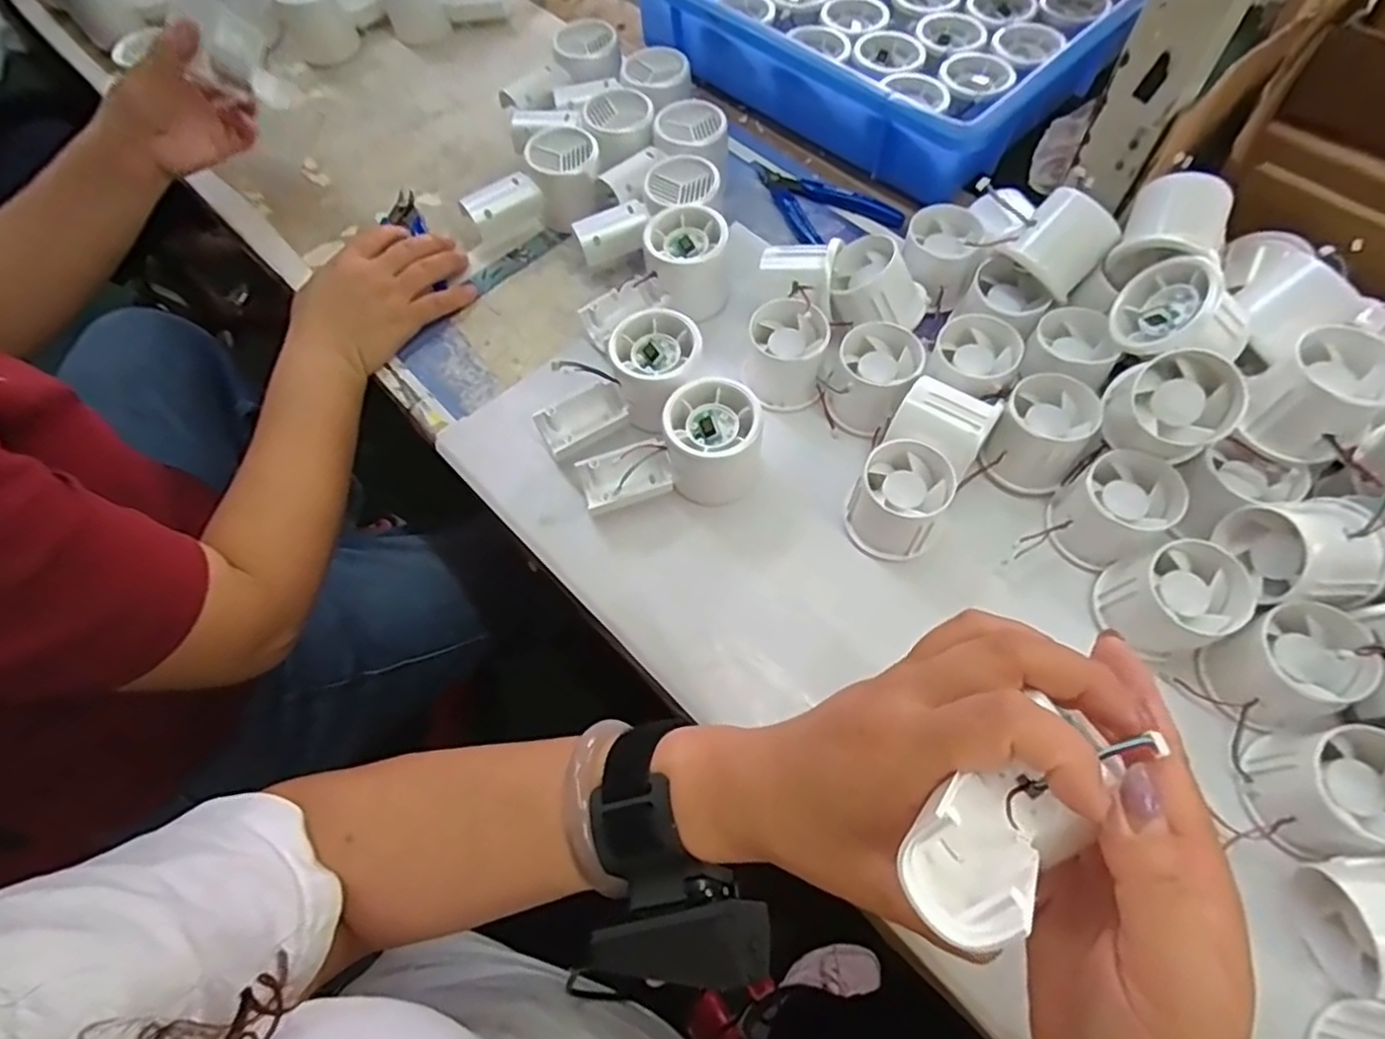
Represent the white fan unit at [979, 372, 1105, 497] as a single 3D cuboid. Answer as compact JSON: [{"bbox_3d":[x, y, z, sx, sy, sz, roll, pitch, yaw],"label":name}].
[{"bbox_3d":[0.211,-0.052,0.425,0.049,0.044,0.056,29,67,16],"label":"white fan unit"}]

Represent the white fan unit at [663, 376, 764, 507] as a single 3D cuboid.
[{"bbox_3d":[0.013,-0.047,0.432,0.055,0.062,0.053,-1,62,2],"label":"white fan unit"}]

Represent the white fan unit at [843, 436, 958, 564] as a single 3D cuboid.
[{"bbox_3d":[0.121,-0.010,0.412,0.050,0.046,0.054,-1,62,2],"label":"white fan unit"}]

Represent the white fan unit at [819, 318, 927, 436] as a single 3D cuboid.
[{"bbox_3d":[0.116,-0.092,0.452,0.051,0.045,0.061,23,65,14],"label":"white fan unit"}]

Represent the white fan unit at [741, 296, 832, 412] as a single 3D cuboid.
[{"bbox_3d":[0.062,-0.112,0.463,0.053,0.049,0.059,5,62,5],"label":"white fan unit"}]

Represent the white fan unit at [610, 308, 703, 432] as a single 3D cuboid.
[{"bbox_3d":[-0.023,-0.095,0.456,0.054,0.054,0.062,-4,64,1],"label":"white fan unit"}]

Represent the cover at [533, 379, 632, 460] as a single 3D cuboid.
[{"bbox_3d":[-0.069,-0.062,0.458,0.056,0.027,0.036,-32,65,-14],"label":"cover"}]

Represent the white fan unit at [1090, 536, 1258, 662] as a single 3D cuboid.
[{"bbox_3d":[0.259,0.041,0.376,0.055,0.051,0.056,-1,62,2],"label":"white fan unit"}]

